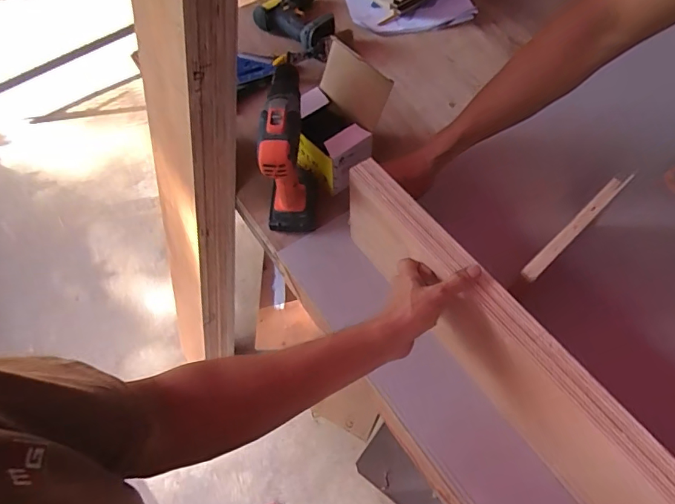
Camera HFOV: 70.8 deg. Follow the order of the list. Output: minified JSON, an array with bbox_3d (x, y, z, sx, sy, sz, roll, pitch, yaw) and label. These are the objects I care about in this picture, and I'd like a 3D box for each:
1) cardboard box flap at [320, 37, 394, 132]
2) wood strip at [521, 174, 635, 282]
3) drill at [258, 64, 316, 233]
[{"bbox_3d":[0.026,-0.281,0.806,0.129,0.094,0.009,43,41,12],"label":"cardboard box flap"},{"bbox_3d":[0.326,-0.037,0.642,0.217,0.013,0.020,-39,65,-18],"label":"wood strip"},{"bbox_3d":[-0.084,-0.146,0.755,0.075,0.230,0.182,-5,60,1],"label":"drill"}]

